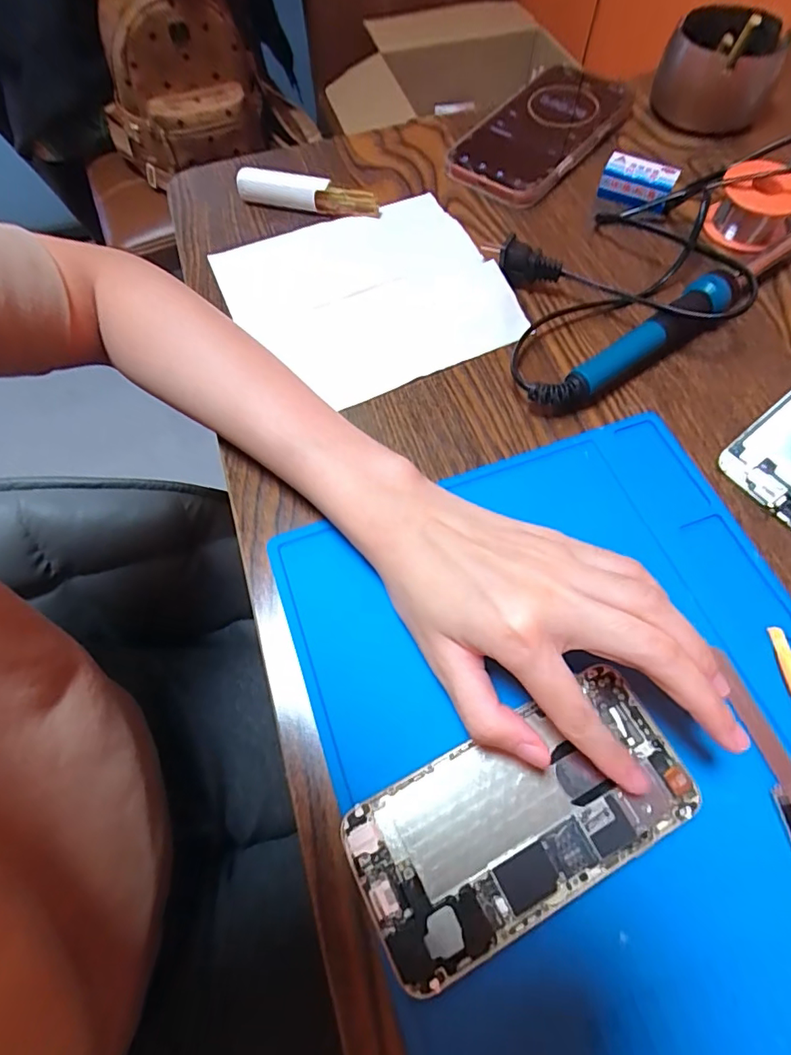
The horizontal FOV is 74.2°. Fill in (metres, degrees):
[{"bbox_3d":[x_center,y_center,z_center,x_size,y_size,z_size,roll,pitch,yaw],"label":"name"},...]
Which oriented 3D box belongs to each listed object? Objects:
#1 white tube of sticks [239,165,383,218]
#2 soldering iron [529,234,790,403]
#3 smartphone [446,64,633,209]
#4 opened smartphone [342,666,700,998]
[{"bbox_3d":[-0.063,-0.242,0.381,0.104,0.018,0.016,14,66,8],"label":"white tube of sticks"},{"bbox_3d":[0.176,-0.130,0.319,0.230,0.024,0.023,-35,68,-14],"label":"soldering iron"},{"bbox_3d":[0.117,-0.316,0.411,0.080,0.013,0.174,37,71,17],"label":"smartphone"},{"bbox_3d":[0.050,0.116,0.211,0.135,0.005,0.068,-21,66,-9],"label":"opened smartphone"}]

